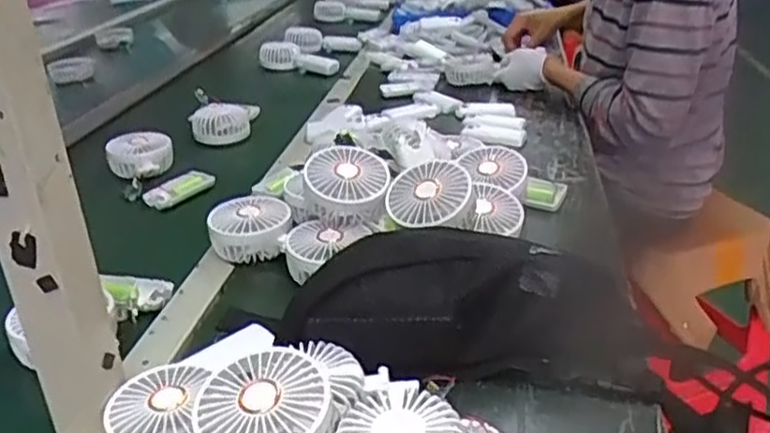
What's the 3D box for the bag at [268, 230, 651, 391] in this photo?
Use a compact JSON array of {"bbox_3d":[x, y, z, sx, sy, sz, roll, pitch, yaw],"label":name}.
[{"bbox_3d":[0.064,0.067,0.592,0.297,0.084,0.146,1,27,6],"label":"bag"}]

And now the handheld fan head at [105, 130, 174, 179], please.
[{"bbox_3d":[-0.343,-0.085,0.972,0.091,0.046,0.092,-11,28,-18],"label":"handheld fan head"}]

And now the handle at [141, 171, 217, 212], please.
[{"bbox_3d":[-0.267,-0.037,0.910,0.044,0.014,0.090,21,34,37],"label":"handle"}]

